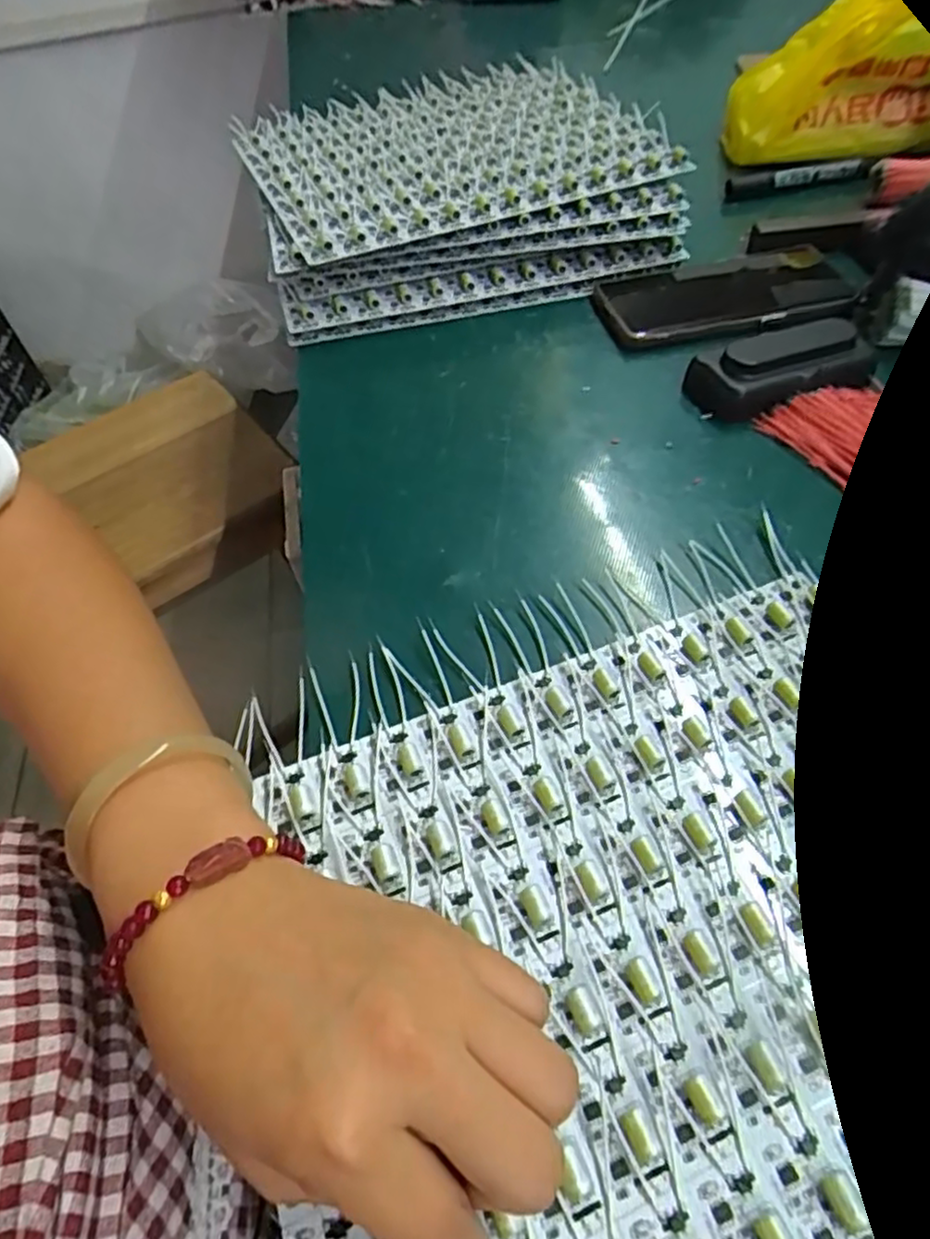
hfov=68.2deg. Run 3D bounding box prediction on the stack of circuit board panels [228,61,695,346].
[{"bbox_3d":[-0.011,-0.348,0.555,0.306,0.061,0.292,-16,55,-6],"label":"stack of circuit board panels"}]

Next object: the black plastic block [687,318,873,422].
[{"bbox_3d":[0.190,-0.150,0.406,0.106,0.026,0.049,-15,55,-6],"label":"black plastic block"}]

